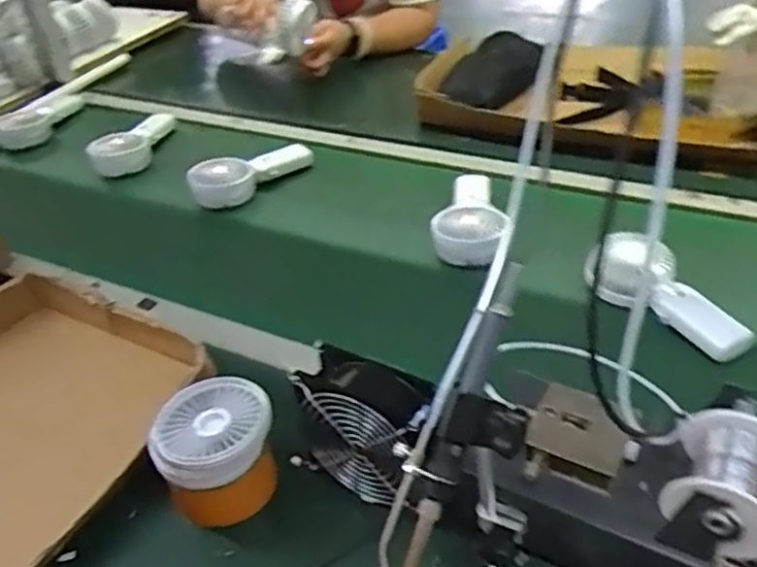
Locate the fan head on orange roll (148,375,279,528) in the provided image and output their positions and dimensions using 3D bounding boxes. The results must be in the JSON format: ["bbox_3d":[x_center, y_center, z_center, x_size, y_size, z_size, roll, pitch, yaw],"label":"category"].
[{"bbox_3d":[-0.130,0.143,0.588,0.098,0.095,0.093,-16,39,-12],"label":"fan head on orange roll"}]

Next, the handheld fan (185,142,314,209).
[{"bbox_3d":[-0.182,-0.163,1.021,0.070,0.044,0.182,26,48,35],"label":"handheld fan"}]

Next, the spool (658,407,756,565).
[{"bbox_3d":[0.219,0.129,0.451,0.064,0.063,0.080,17,43,28],"label":"spool"}]

